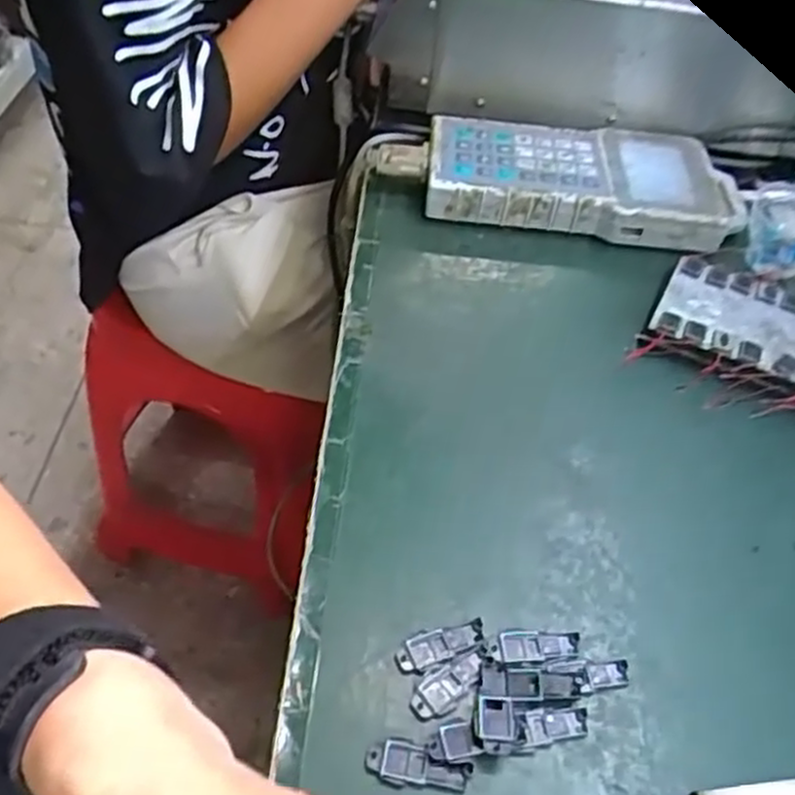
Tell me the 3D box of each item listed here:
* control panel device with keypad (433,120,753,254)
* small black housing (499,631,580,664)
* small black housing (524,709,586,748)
[{"bbox_3d":[0.134,-0.153,0.558,0.223,0.034,0.105,6,48,-1],"label":"control panel device with keypad"},{"bbox_3d":[0.062,0.108,0.336,0.036,0.004,0.015,2,48,-5],"label":"small black housing"},{"bbox_3d":[0.064,0.133,0.313,0.028,0.004,0.014,-1,48,-8],"label":"small black housing"}]

